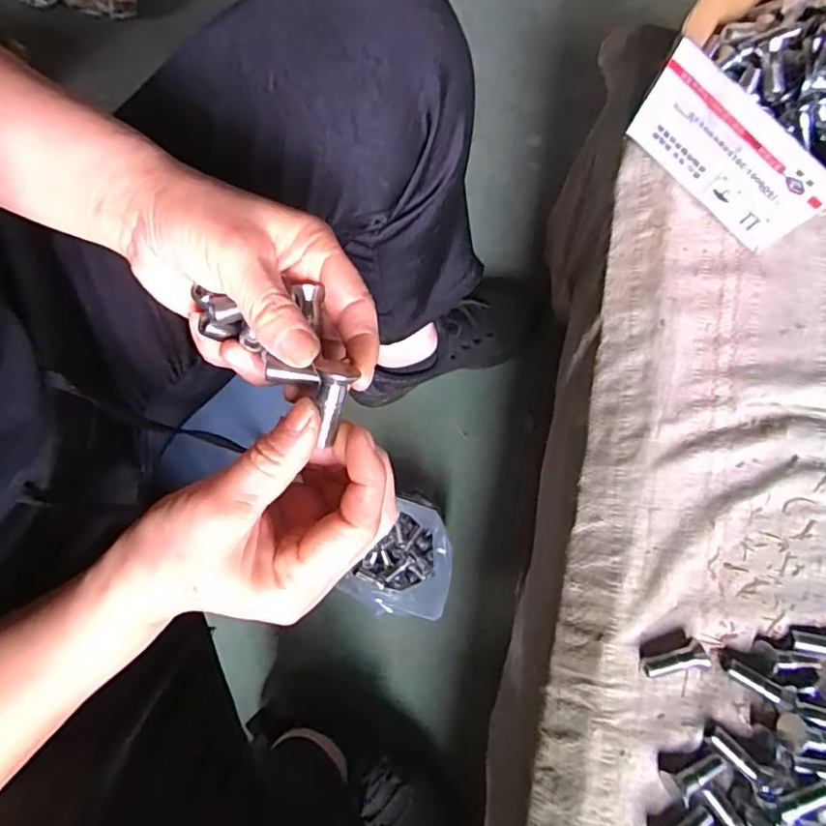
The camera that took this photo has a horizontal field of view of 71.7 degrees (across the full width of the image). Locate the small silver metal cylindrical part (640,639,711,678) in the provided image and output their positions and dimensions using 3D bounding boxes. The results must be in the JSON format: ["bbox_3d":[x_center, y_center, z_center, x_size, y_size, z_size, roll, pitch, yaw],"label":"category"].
[{"bbox_3d":[0.154,0.146,0.339,0.038,0.011,0.016,-10,79,-1],"label":"small silver metal cylindrical part"}]

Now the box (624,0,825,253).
[{"bbox_3d":[0.246,-0.211,0.375,0.151,0.086,0.139,-41,81,-7],"label":"box"}]

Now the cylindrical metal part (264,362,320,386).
[{"bbox_3d":[-0.050,-0.016,0.238,0.022,0.006,0.007,7,76,-17],"label":"cylindrical metal part"}]

